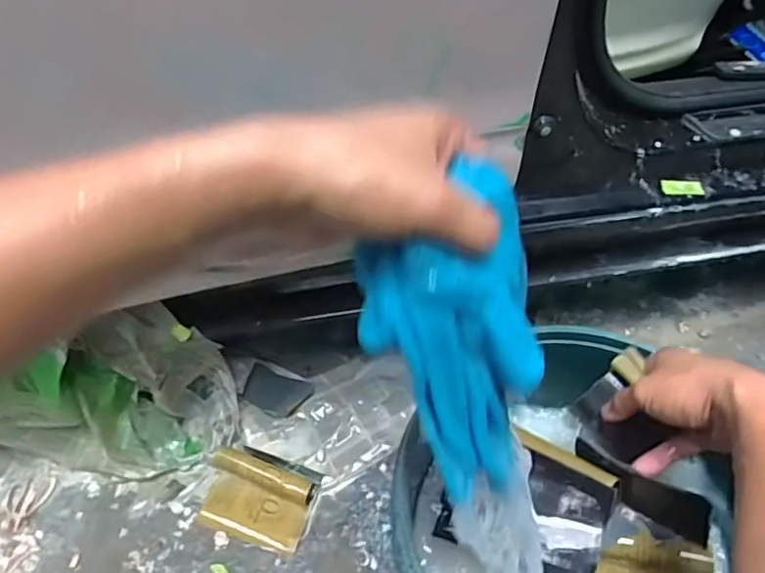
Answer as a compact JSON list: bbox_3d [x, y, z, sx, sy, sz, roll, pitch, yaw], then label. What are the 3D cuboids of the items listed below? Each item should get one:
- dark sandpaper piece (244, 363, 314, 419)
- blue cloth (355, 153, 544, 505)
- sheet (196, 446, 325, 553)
[{"bbox_3d":[-0.161,0.160,0.856,0.098,0.005,0.068,18,47,9],"label":"dark sandpaper piece"},{"bbox_3d":[0.045,0.042,0.329,0.092,0.207,0.050,-22,28,-16],"label":"blue cloth"},{"bbox_3d":[-0.162,0.268,0.741,0.137,0.032,0.111,12,51,12],"label":"sheet"}]

